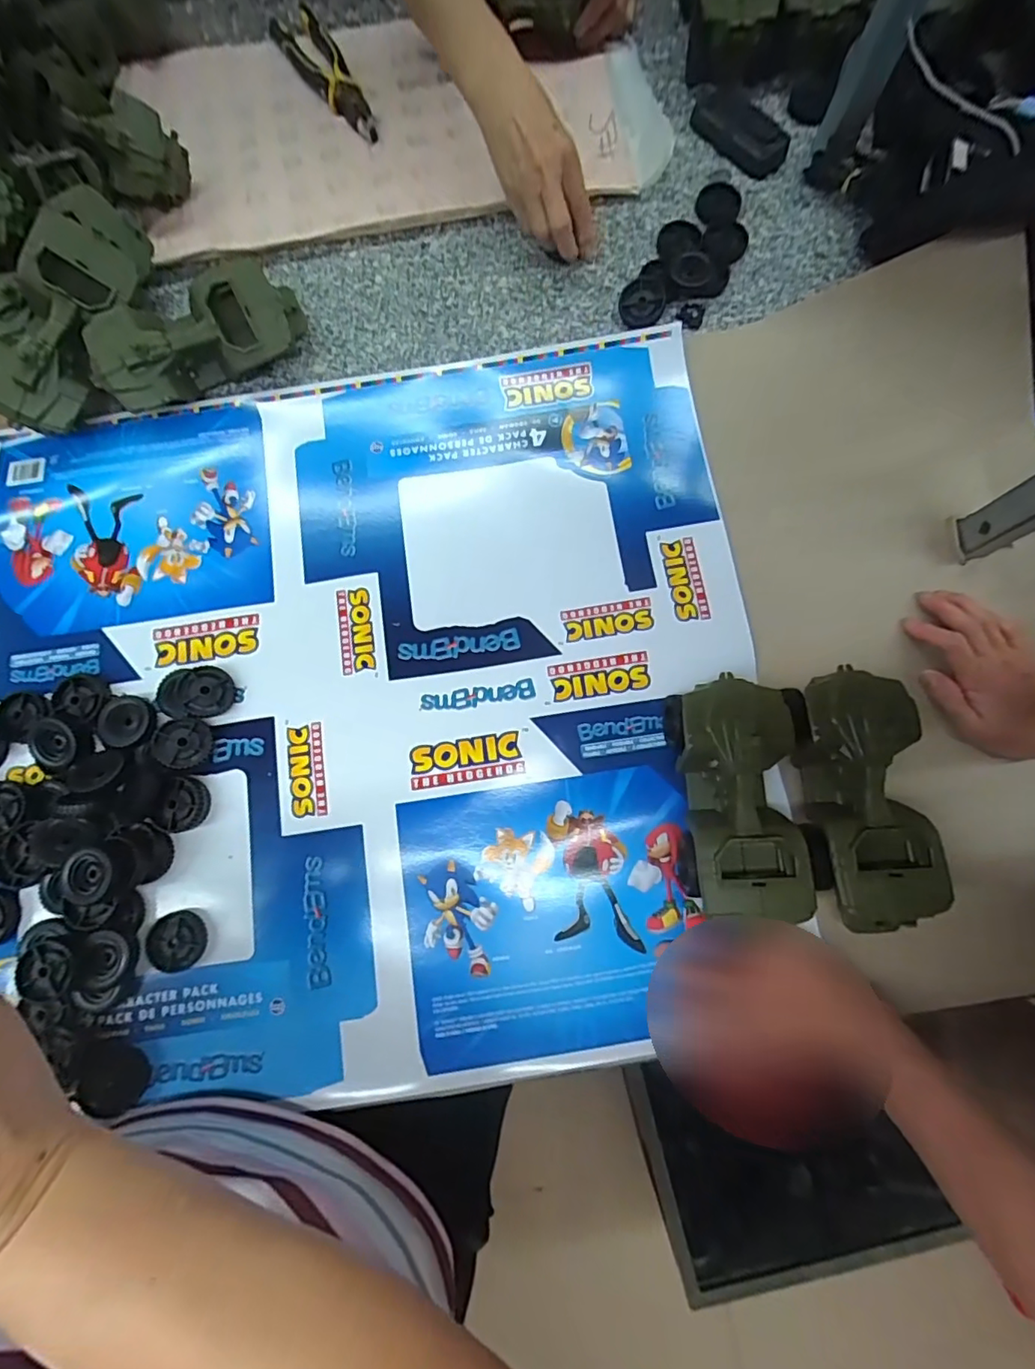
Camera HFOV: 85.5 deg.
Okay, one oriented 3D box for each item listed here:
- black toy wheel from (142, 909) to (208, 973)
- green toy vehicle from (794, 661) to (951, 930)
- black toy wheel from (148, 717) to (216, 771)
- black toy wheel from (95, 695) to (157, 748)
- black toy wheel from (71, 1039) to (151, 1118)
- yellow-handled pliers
[{"bbox_3d":[-0.278,0.208,0.453,0.047,0.009,0.044,0,78,1],"label":"black toy wheel"},{"bbox_3d":[0.258,0.083,0.430,0.082,0.075,0.182,-5,78,0],"label":"green toy vehicle"},{"bbox_3d":[-0.282,0.049,0.470,0.043,0.010,0.043,2,71,-35],"label":"black toy wheel"},{"bbox_3d":[-0.331,0.032,0.477,0.043,0.025,0.040,0,78,1],"label":"black toy wheel"},{"bbox_3d":[-0.311,0.303,0.431,0.046,0.019,0.041,14,79,3],"label":"black toy wheel"},{"bbox_3d":[-0.209,-0.675,0.625,0.055,0.022,0.202,-32,80,-6],"label":"yellow-handled pliers"}]

